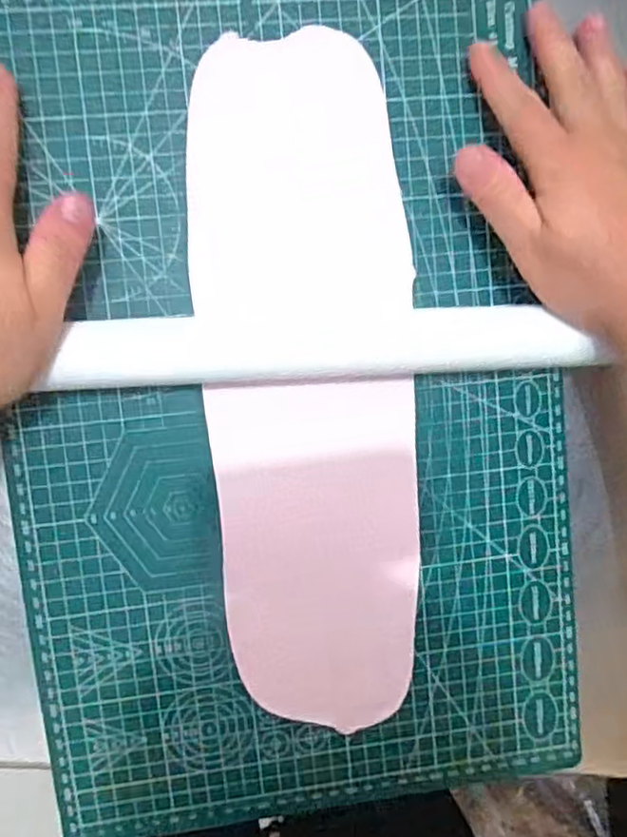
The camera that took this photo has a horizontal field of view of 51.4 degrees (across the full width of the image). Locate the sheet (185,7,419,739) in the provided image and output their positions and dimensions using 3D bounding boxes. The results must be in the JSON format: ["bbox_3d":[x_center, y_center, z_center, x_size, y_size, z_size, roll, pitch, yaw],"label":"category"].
[{"bbox_3d":[-0.001,-0.011,0.347,0.109,0.011,0.354,-5,96,-5],"label":"sheet"}]

